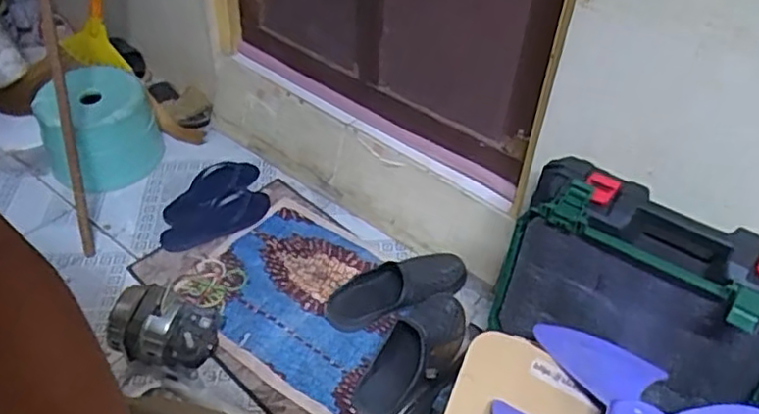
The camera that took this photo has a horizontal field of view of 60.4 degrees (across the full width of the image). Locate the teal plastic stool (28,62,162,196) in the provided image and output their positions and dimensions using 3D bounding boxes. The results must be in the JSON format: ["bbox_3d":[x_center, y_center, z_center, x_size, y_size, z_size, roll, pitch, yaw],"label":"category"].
[{"bbox_3d":[-0.610,-0.166,1.437,0.237,0.194,0.214,-17,47,-20],"label":"teal plastic stool"}]

